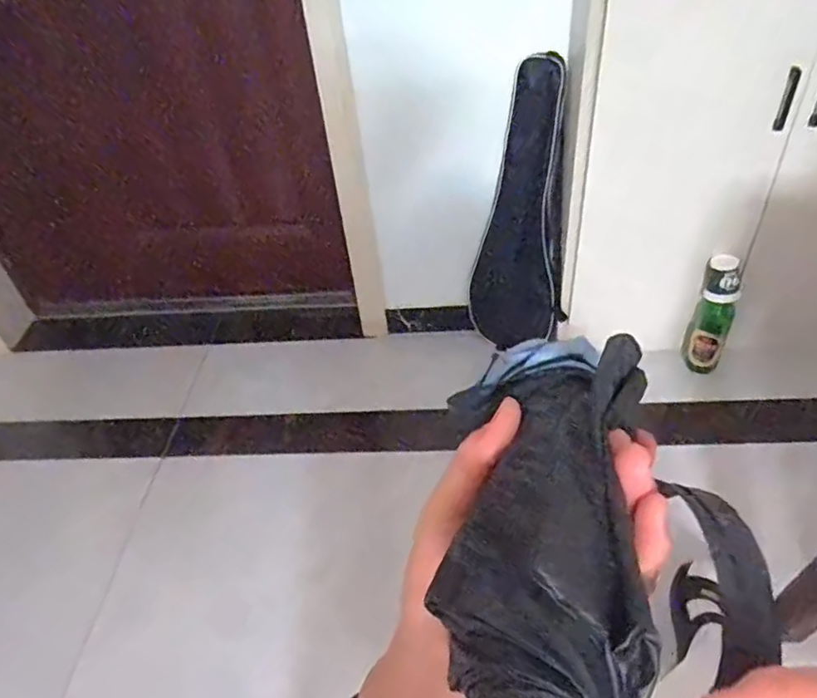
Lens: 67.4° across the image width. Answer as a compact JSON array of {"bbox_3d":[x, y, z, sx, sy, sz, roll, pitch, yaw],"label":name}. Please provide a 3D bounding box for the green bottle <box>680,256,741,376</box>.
[{"bbox_3d":[0.657,-0.060,1.329,0.083,0.305,0.074,20,49,27],"label":"green bottle"}]

